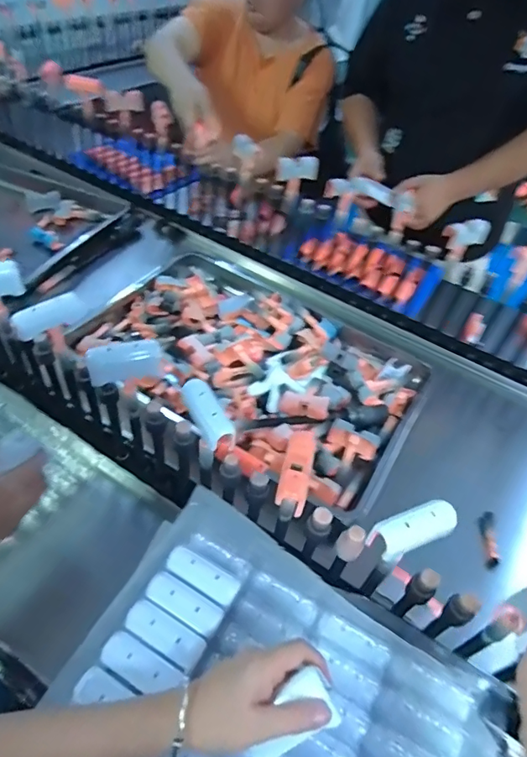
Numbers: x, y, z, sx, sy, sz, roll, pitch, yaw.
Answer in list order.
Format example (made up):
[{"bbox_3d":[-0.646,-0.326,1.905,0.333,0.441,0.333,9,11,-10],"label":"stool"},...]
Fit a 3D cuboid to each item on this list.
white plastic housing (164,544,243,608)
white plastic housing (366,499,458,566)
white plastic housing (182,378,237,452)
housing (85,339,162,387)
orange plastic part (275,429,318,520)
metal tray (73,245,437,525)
[{"bbox_3d":[-0.060,0.193,0.467,0.074,0.018,0.028,23,46,16],"label":"white plastic housing"},{"bbox_3d":[0.129,0.133,0.413,0.086,0.026,0.029,-15,48,-21],"label":"white plastic housing"},{"bbox_3d":[-0.055,0.035,0.472,0.030,0.012,0.078,-23,71,-27],"label":"white plastic housing"},{"bbox_3d":[-0.152,-0.018,0.521,0.077,0.043,0.019,-13,48,-19],"label":"housing"},{"bbox_3d":[0.033,0.086,0.450,0.027,0.026,0.078,14,45,7],"label":"orange plastic part"},{"bbox_3d":[-0.015,-0.041,0.861,0.578,0.060,0.398,26,47,18],"label":"metal tray"}]

